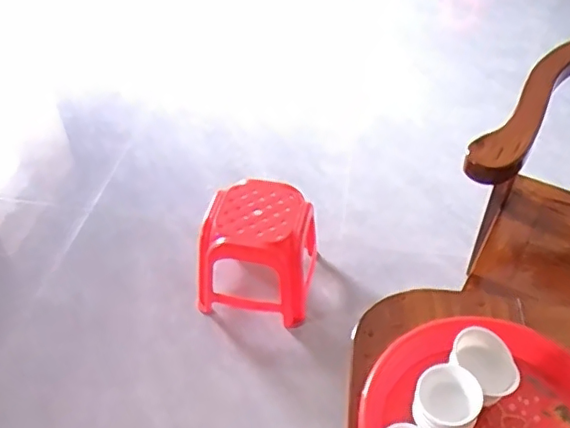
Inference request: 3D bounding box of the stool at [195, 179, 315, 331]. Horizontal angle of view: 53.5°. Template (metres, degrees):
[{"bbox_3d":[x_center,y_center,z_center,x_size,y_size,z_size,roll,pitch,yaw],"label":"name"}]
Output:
[{"bbox_3d":[-0.065,0.088,1.504,0.283,0.237,0.288,9,45,9],"label":"stool"}]

